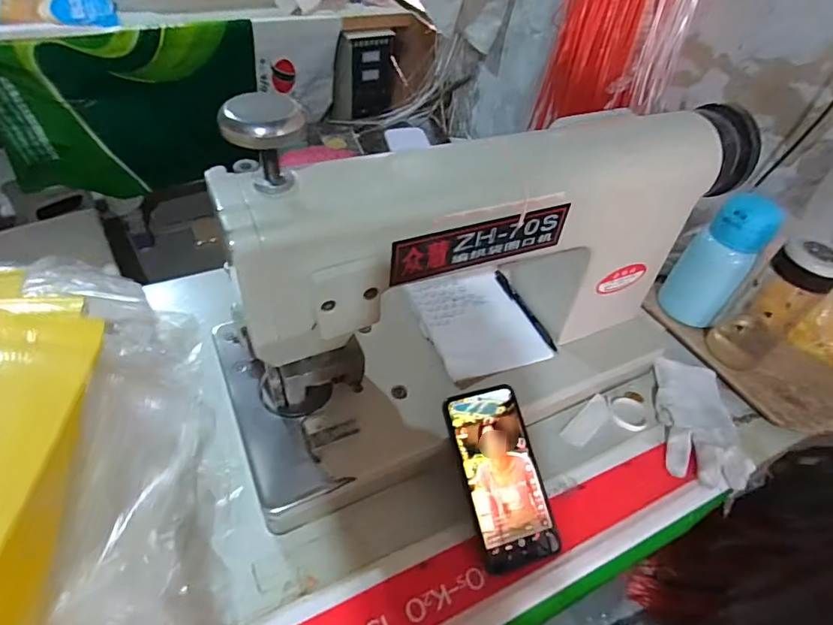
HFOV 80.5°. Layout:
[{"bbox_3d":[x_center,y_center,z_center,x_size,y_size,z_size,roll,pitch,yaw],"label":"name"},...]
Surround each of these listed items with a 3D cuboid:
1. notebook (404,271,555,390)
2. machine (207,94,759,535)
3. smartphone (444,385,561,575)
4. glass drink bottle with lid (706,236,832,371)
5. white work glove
[{"bbox_3d":[0.068,0.008,0.596,0.126,0.010,0.159,-17,51,-20],"label":"notebook"},{"bbox_3d":[0.081,-0.040,0.488,0.533,0.334,0.212,-23,54,-25],"label":"machine"},{"bbox_3d":[0.083,0.156,0.479,0.077,0.010,0.162,-10,74,-15],"label":"smartphone"},{"bbox_3d":[0.431,-0.011,0.593,0.073,0.168,0.068,-28,56,-28],"label":"glass drink bottle with lid"},{"bbox_3d":[0.334,0.124,0.579,0.090,0.019,0.162,11,47,4],"label":"white work glove"}]

